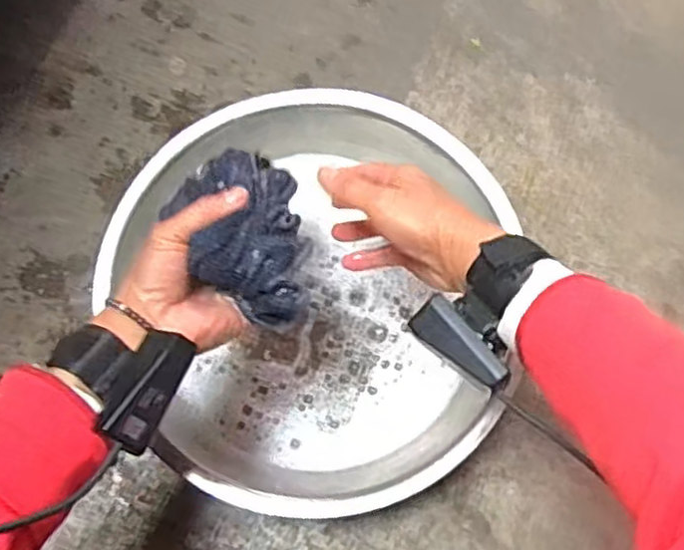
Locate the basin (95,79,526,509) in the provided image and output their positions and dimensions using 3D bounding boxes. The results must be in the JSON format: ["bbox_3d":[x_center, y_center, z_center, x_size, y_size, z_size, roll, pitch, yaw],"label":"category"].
[{"bbox_3d":[-0.035,0.019,0.655,0.352,0.092,0.368,0,74,1],"label":"basin"}]

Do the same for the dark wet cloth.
[{"bbox_3d":[-0.073,-0.028,0.515,0.082,0.090,0.139,-9,74,-1],"label":"dark wet cloth"}]

